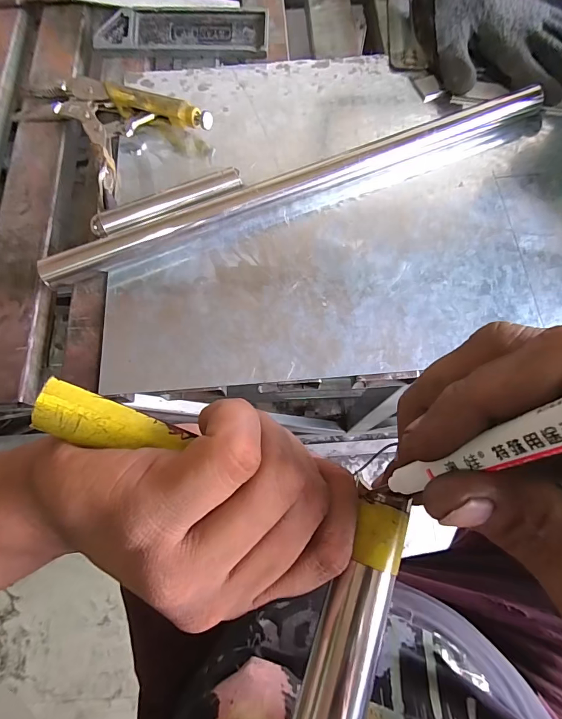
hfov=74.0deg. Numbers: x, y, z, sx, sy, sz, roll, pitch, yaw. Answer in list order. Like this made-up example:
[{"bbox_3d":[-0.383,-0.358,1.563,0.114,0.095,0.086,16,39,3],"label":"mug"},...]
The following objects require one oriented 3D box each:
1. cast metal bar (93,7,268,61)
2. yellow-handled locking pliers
[{"bbox_3d":[-0.102,-0.344,0.389,0.173,0.011,0.051,3,95,-2],"label":"cast metal bar"},{"bbox_3d":[-0.170,-0.237,0.355,0.123,0.027,0.183,-42,77,-10],"label":"yellow-handled locking pliers"}]

